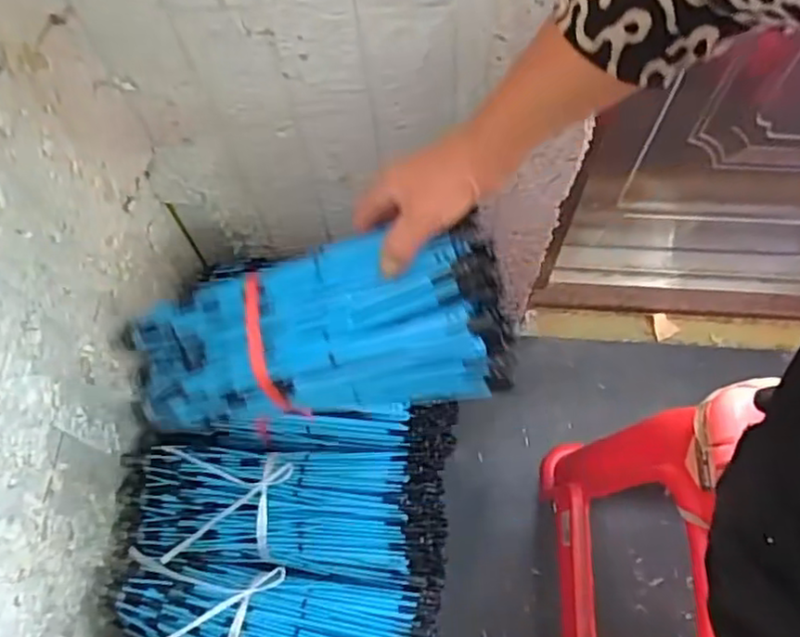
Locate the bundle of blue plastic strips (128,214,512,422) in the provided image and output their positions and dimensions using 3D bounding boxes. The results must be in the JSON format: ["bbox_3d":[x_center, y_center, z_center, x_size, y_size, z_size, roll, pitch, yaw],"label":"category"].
[{"bbox_3d":[-0.072,0.012,0.507,0.302,0.076,0.108,-9,65,16],"label":"bundle of blue plastic strips"}]

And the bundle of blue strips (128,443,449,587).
[{"bbox_3d":[-0.128,0.190,0.656,0.308,0.059,0.122,2,66,2],"label":"bundle of blue strips"}]

